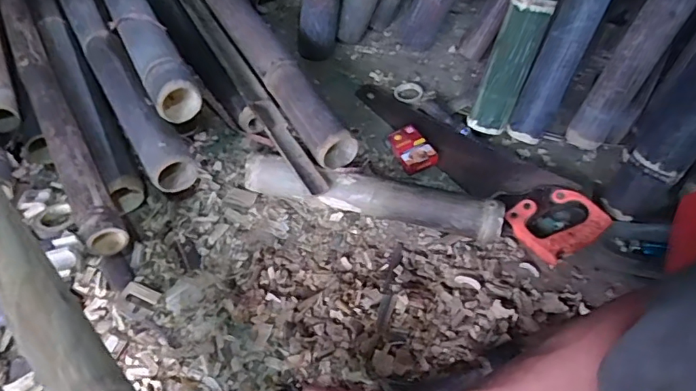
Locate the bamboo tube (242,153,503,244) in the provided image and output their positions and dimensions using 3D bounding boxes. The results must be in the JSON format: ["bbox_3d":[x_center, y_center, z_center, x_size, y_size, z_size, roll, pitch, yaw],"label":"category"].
[{"bbox_3d":[0.032,0.002,0.774,0.409,0.069,0.064,10,53,12],"label":"bamboo tube"}]

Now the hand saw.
[{"bbox_3d":[0.205,-0.089,0.848,0.120,0.052,0.513,-30,56,-19],"label":"hand saw"}]

